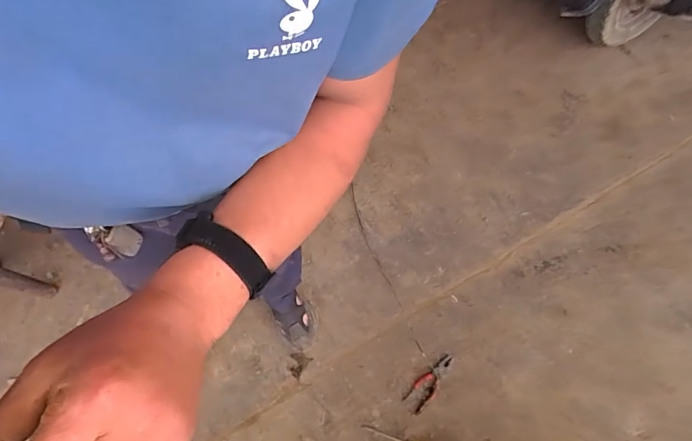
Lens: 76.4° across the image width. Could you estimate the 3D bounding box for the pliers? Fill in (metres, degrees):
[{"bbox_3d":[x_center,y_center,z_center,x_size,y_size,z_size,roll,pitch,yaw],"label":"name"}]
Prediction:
[{"bbox_3d":[0.263,0.500,1.357,0.198,0.015,0.067,-40,80,-19],"label":"pliers"}]

